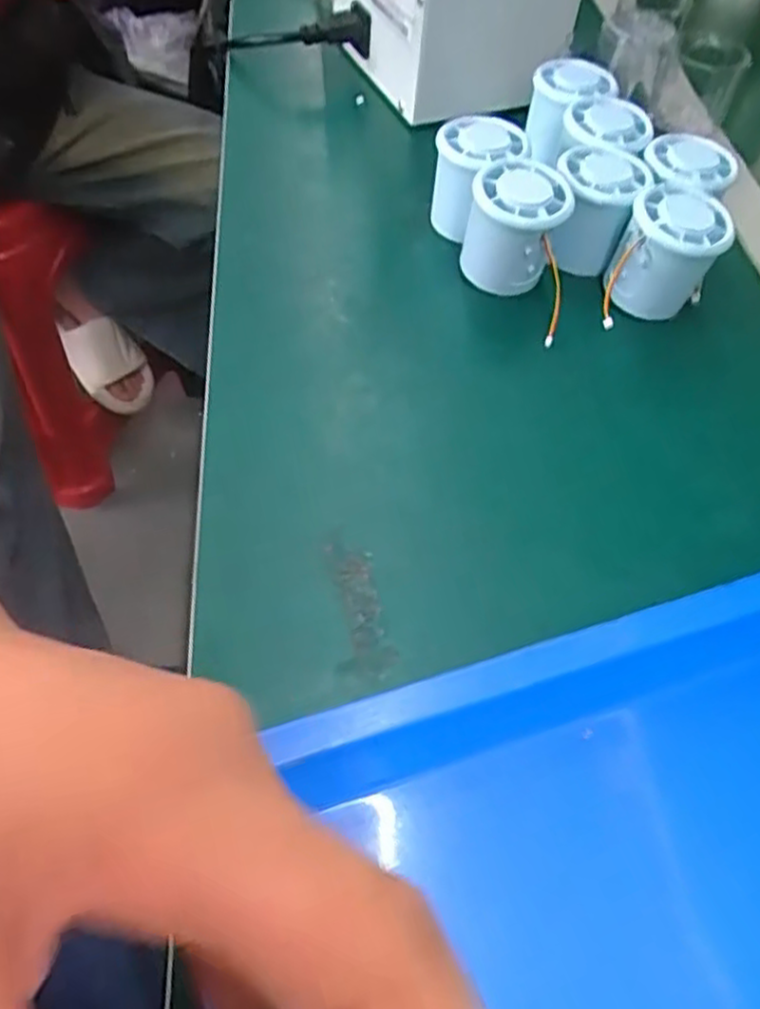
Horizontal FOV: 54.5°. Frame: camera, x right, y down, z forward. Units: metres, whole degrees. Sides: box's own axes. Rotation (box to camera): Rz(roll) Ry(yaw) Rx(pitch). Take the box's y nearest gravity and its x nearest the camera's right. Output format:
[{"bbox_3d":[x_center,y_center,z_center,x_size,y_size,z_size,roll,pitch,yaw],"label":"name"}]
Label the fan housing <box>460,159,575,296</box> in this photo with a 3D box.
[{"bbox_3d":[0.080,-0.162,0.442,0.057,0.062,0.056,14,54,4],"label":"fan housing"}]

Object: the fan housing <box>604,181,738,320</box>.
[{"bbox_3d":[0.169,-0.145,0.437,0.057,0.063,0.058,27,56,13],"label":"fan housing"}]

